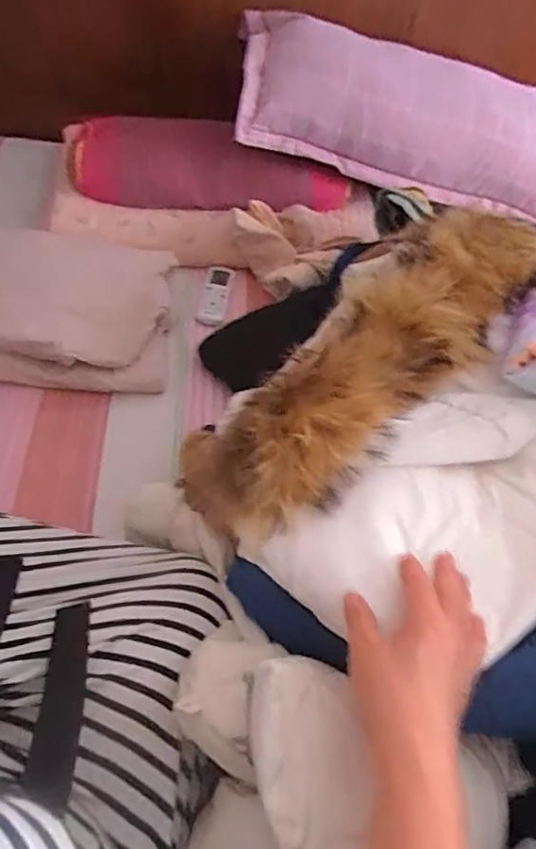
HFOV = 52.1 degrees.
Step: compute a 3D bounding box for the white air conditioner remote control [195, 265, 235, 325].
[{"bbox_3d":[-0.091,-0.227,0.957,0.051,0.015,0.144,7,52,-1],"label":"white air conditioner remote control"}]

